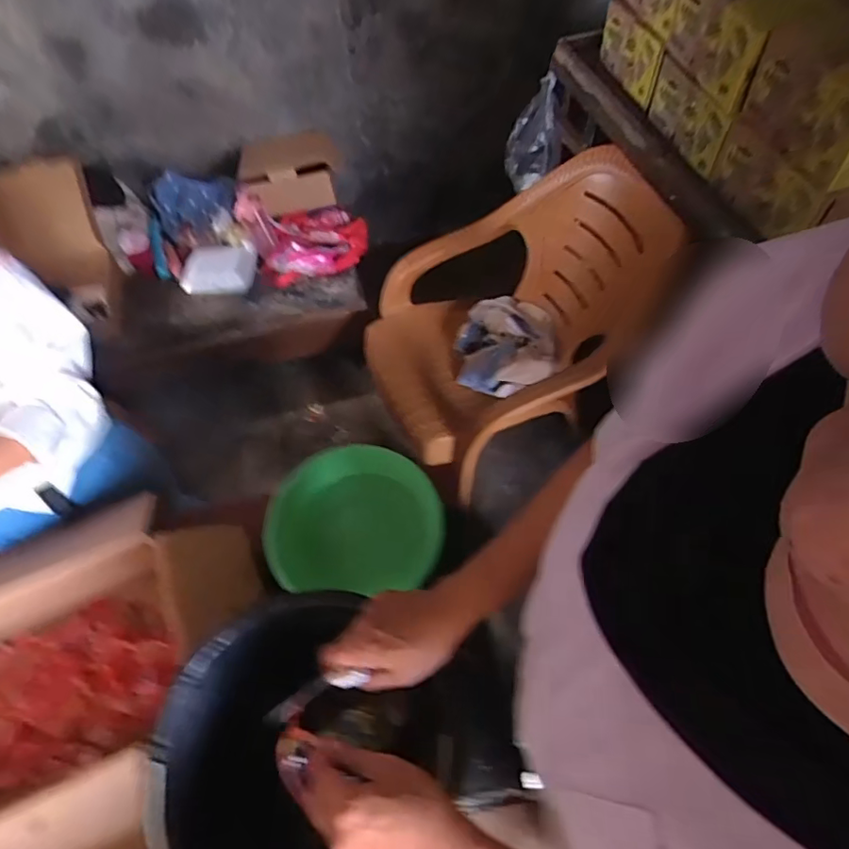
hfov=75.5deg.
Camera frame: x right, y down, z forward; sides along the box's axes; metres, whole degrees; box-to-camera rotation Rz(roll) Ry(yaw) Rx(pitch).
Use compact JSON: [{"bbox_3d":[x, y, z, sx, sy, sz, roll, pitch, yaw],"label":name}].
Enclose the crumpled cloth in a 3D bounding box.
[{"bbox_3d":[0.218,-0.222,1.475,0.261,0.118,0.330,5,59,8],"label":"crumpled cloth"}]

